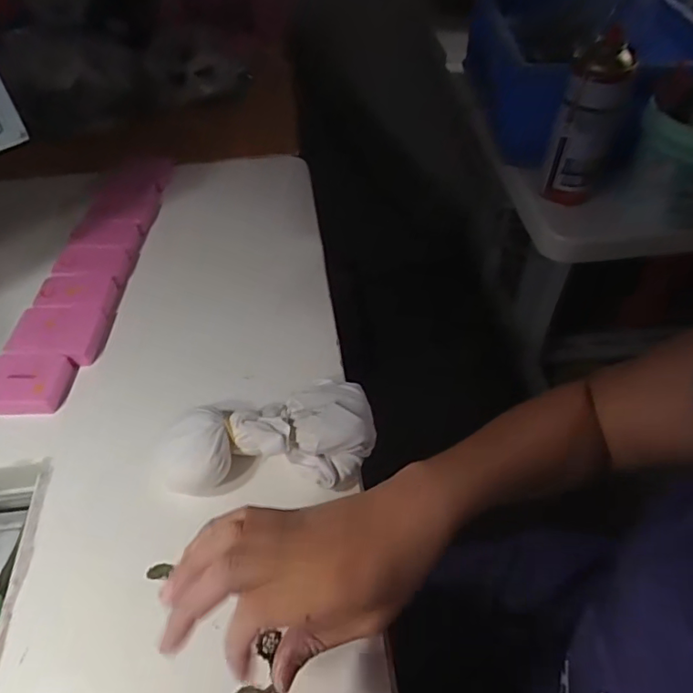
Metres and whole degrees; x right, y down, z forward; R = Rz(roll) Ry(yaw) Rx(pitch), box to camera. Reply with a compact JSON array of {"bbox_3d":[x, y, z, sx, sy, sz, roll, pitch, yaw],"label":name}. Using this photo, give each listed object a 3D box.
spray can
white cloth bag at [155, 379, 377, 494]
[{"bbox_3d":[0.250,-0.232,0.565,0.056,0.162,0.044,-11,51,-7],"label":"spray can"},{"bbox_3d":[-0.063,0.076,0.430,0.169,0.046,0.088,-11,51,-5],"label":"white cloth bag"}]

